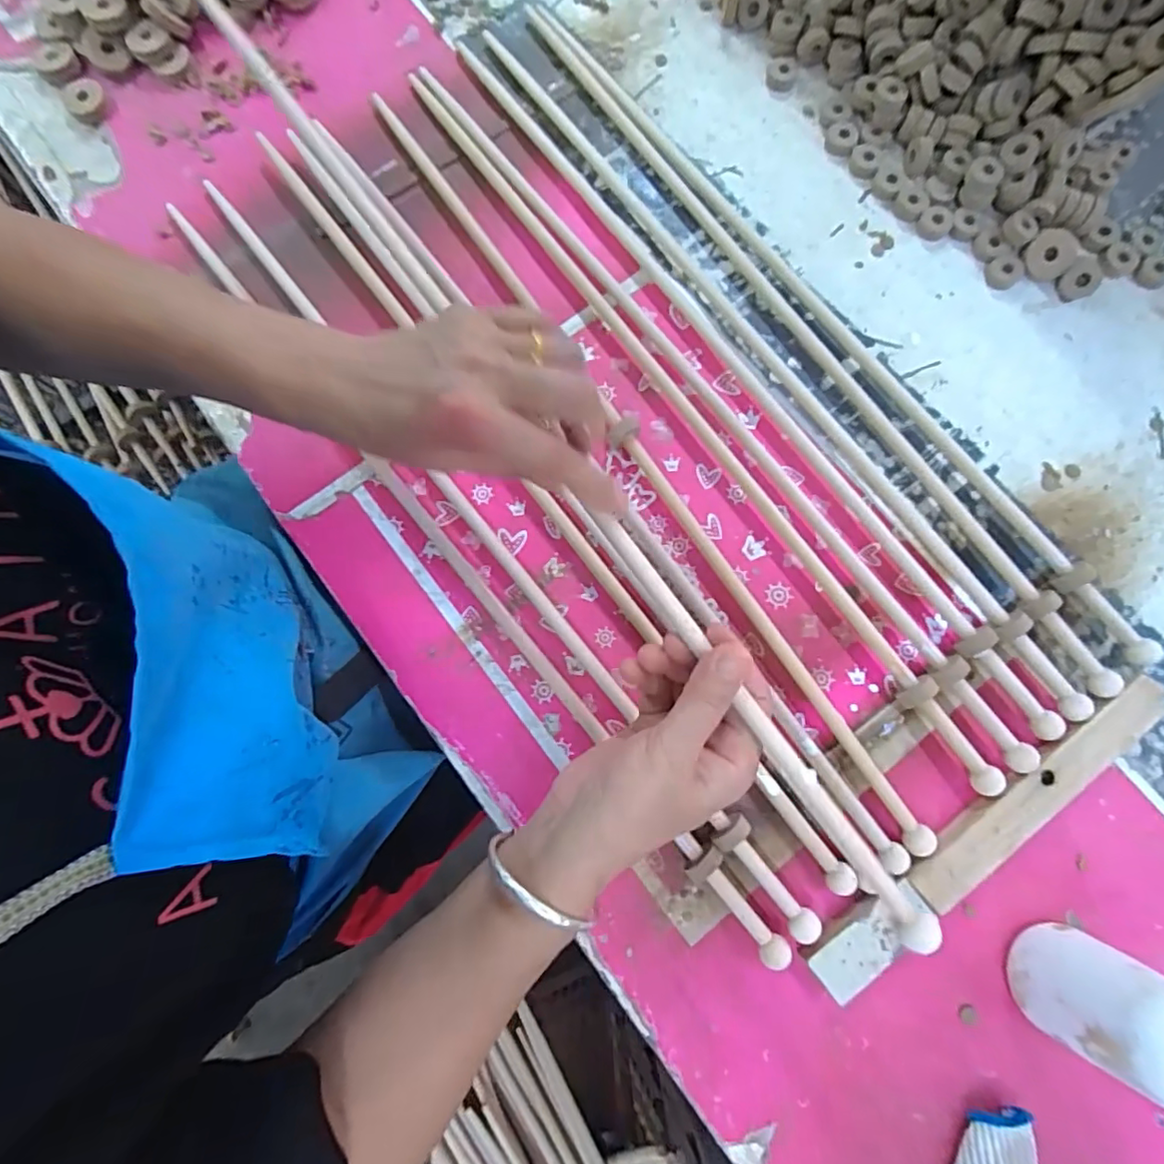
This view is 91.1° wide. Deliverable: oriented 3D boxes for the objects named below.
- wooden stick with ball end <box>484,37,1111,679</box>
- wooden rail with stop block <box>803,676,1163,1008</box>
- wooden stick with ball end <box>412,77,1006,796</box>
[{"bbox_3d":[0.146,-0.198,0.442,0.026,0.017,0.698,-38,81,-6],"label":"wooden stick with ball end"},{"bbox_3d":[0.261,0.158,0.367,0.287,0.020,0.034,-37,81,-6],"label":"wooden rail with stop block"},{"bbox_3d":[0.066,-0.139,0.428,0.020,0.019,0.687,-35,81,-6],"label":"wooden stick with ball end"}]

